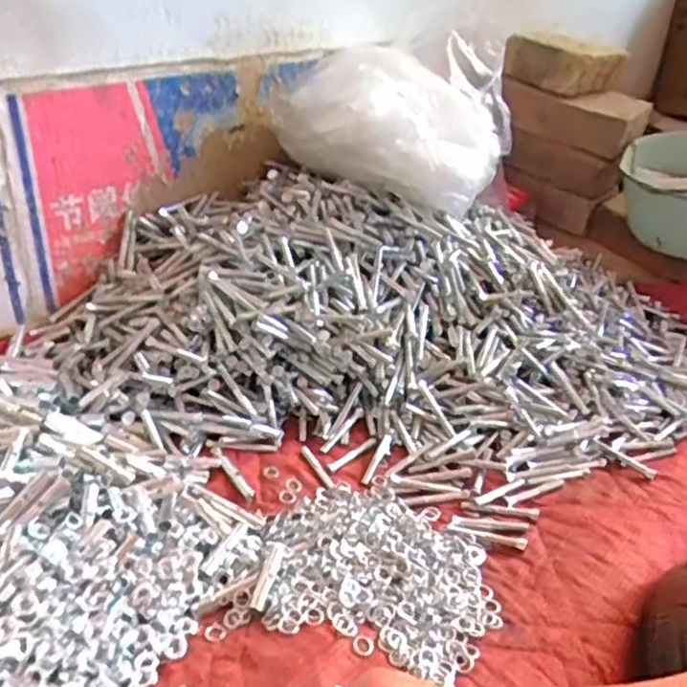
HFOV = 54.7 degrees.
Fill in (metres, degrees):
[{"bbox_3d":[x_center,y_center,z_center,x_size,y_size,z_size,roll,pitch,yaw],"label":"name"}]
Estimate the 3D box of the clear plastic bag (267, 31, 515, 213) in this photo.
[{"bbox_3d":[0.045,-0.239,0.689,0.252,0.145,0.121,10,30,9],"label":"clear plastic bag"}]

